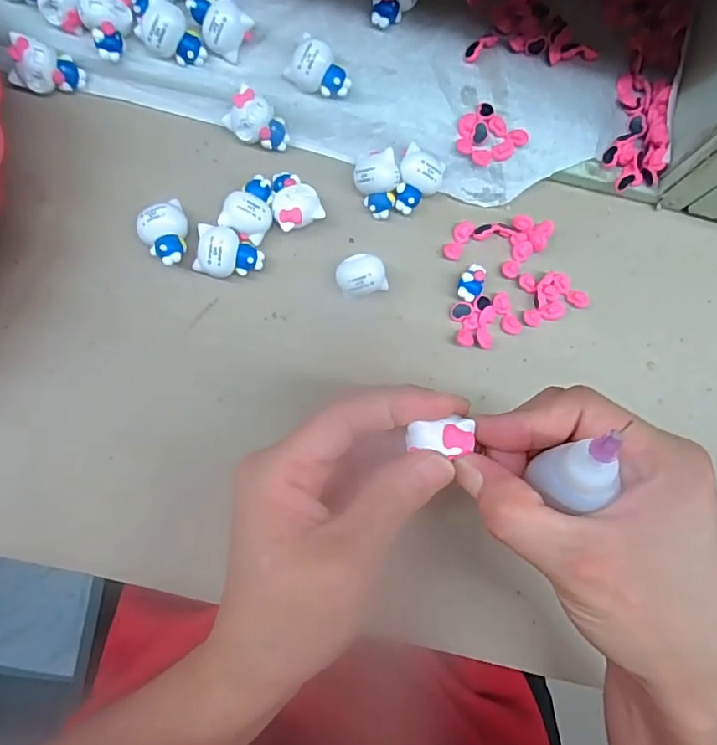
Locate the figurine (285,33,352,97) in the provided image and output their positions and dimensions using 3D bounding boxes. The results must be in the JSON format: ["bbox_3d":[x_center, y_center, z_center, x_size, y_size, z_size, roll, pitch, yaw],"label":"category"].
[{"bbox_3d":[-0.022,-0.162,0.290,0.033,0.020,0.022,41,82,1],"label":"figurine"}]

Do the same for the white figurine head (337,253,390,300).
[{"bbox_3d":[0.001,-0.052,0.290,0.026,0.018,0.023,-20,85,-7],"label":"white figurine head"}]

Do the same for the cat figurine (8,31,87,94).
[{"bbox_3d":[-0.169,-0.164,0.287,0.031,0.022,0.022,14,82,-3],"label":"cat figurine"}]

